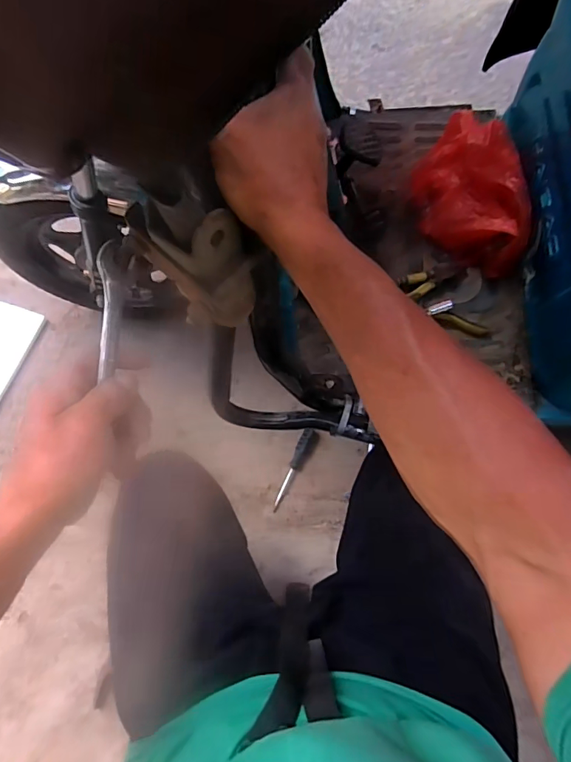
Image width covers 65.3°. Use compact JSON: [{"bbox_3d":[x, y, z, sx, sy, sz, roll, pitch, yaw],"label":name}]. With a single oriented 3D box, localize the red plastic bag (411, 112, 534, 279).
[{"bbox_3d":[0.315,-0.314,0.749,0.138,0.135,0.269,-10,70,-2],"label":"red plastic bag"}]

